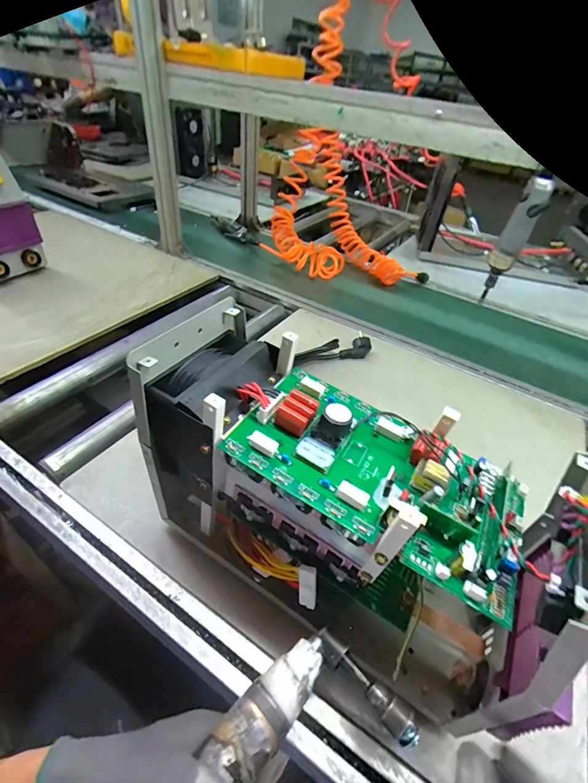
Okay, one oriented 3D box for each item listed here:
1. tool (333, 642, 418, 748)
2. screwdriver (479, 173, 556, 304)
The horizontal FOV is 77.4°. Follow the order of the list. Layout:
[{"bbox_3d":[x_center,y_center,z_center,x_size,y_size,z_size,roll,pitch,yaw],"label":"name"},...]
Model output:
[{"bbox_3d":[0.057,0.235,0.293,0.094,0.014,0.018,35,49,27],"label":"tool"},{"bbox_3d":[0.362,-0.249,0.611,0.045,0.189,0.048,23,44,16],"label":"screwdriver"}]

